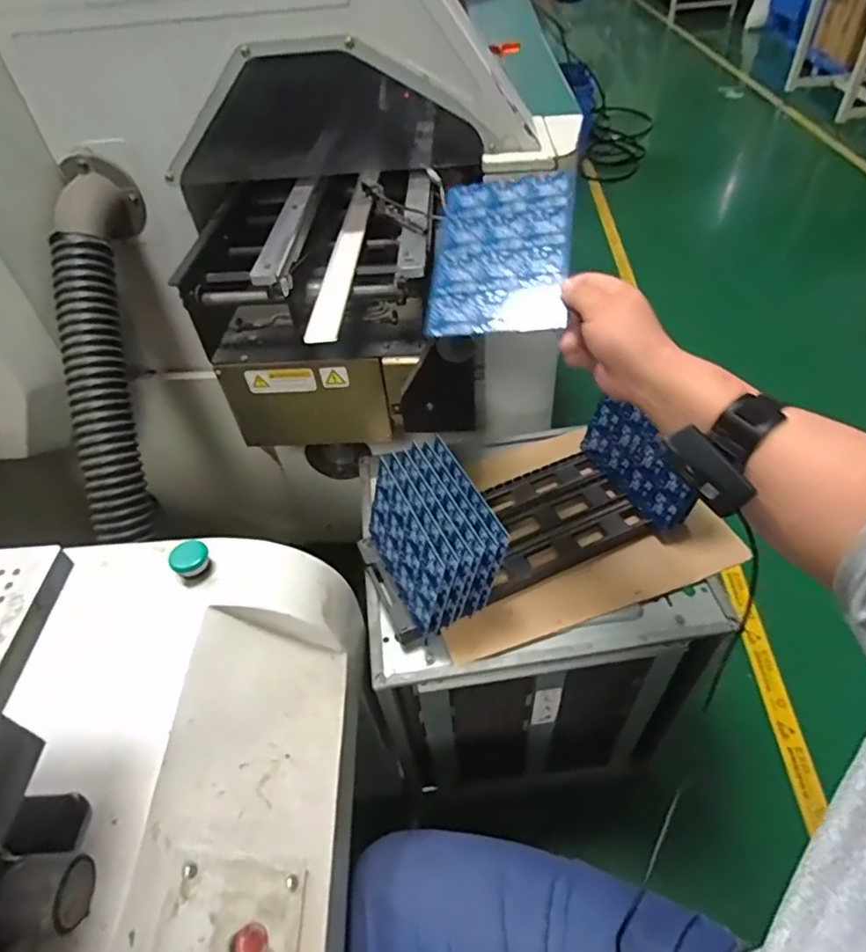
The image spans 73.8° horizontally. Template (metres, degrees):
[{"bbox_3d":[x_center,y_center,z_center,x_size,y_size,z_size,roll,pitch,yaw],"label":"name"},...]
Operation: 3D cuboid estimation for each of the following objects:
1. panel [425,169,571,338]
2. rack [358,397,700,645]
[{"bbox_3d":[0.069,-0.231,0.589,0.134,0.009,0.199,1,69,19],"label":"panel"},{"bbox_3d":[0.107,0.042,0.769,0.386,0.140,0.186,-19,49,-15],"label":"rack"}]

